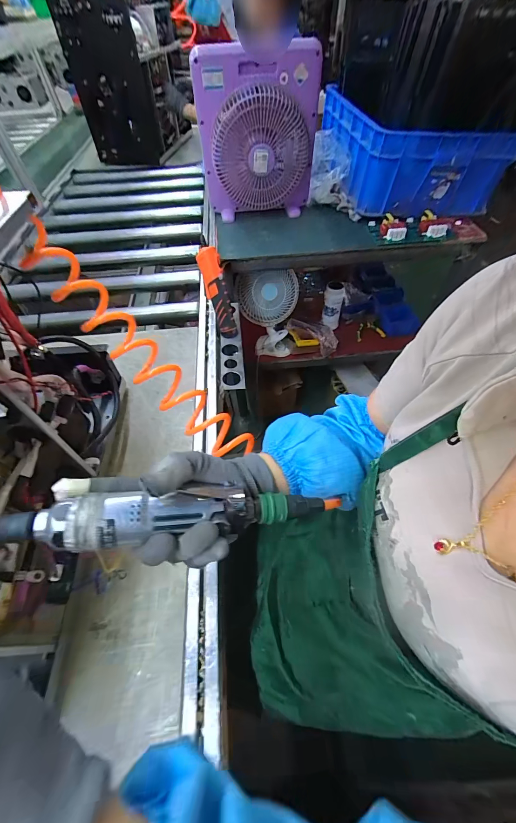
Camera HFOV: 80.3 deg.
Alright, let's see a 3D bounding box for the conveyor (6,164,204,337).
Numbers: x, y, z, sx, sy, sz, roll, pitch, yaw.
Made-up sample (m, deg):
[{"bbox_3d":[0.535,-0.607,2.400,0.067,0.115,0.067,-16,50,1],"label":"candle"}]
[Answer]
[{"bbox_3d":[-0.470,-0.630,1.076,0.556,0.081,1.019,-7,55,-3],"label":"conveyor"}]

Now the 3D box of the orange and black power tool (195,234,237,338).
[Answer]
[{"bbox_3d":[-0.092,-0.274,0.693,0.043,0.207,0.040,-21,22,-12],"label":"orange and black power tool"}]

